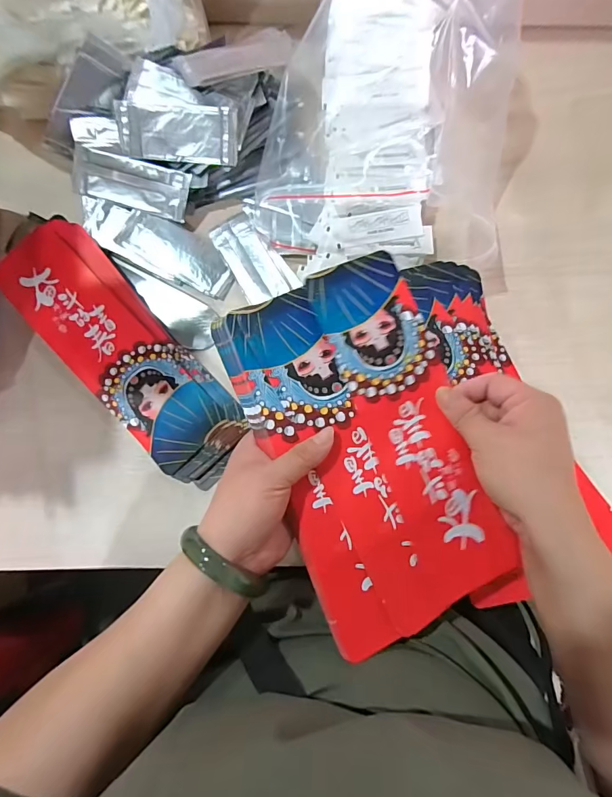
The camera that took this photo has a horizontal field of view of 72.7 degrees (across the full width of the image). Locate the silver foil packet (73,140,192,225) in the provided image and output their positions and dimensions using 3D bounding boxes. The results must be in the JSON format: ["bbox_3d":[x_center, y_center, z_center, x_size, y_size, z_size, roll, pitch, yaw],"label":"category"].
[{"bbox_3d":[-0.183,-0.225,0.434,0.124,0.007,0.048,16,106,2],"label":"silver foil packet"}]

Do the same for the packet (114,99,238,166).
[{"bbox_3d":[-0.131,-0.270,0.424,0.120,0.007,0.050,5,115,3],"label":"packet"}]

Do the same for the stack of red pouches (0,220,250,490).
[{"bbox_3d":[-0.180,-0.048,0.414,0.094,0.025,0.297,-42,82,-6],"label":"stack of red pouches"}]

